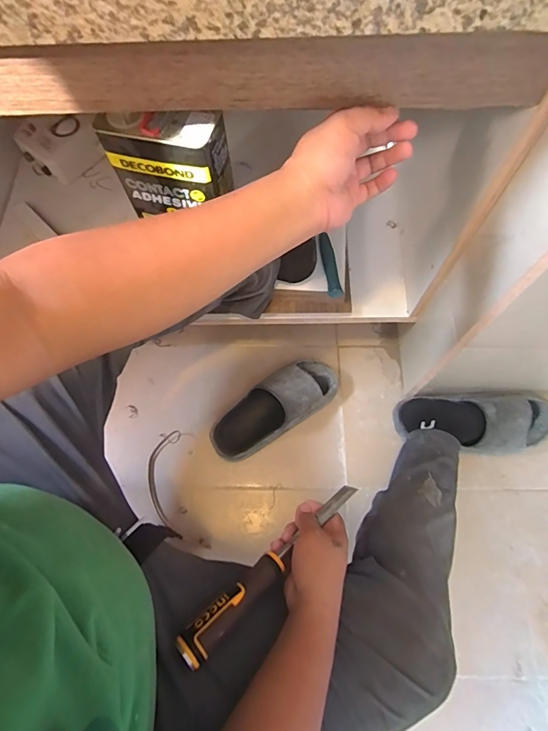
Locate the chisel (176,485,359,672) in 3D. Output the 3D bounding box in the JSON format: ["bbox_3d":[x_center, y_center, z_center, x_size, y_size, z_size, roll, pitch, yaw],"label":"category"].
[{"bbox_3d":[0.008,0.221,0.457,0.268,0.025,0.032,-31,70,-34],"label":"chisel"}]

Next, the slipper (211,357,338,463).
[{"bbox_3d":[-0.002,0.078,0.800,0.281,0.087,0.114,-32,72,-9],"label":"slipper"}]

